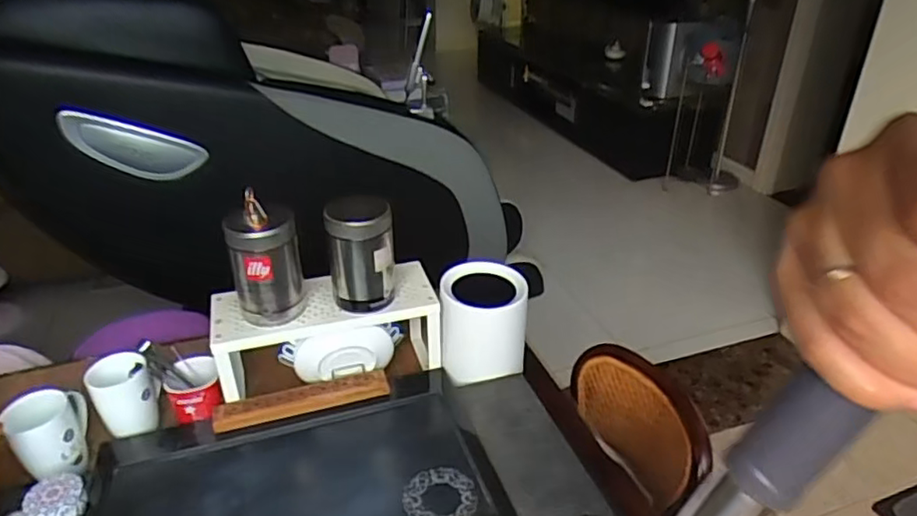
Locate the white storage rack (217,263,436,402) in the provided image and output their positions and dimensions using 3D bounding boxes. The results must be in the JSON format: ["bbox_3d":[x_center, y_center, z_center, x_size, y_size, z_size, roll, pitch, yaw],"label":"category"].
[{"bbox_3d":[-0.191,0.114,0.932,0.320,0.135,0.126,-10,31,-16],"label":"white storage rack"}]

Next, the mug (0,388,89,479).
[{"bbox_3d":[-0.520,0.220,0.804,0.085,0.101,0.084,-10,31,-16],"label":"mug"}]

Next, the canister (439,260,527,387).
[{"bbox_3d":[0.039,0.096,0.971,0.133,0.131,0.122,-1,29,-2],"label":"canister"}]

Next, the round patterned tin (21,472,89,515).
[{"bbox_3d":[-0.467,0.290,0.729,0.067,0.050,0.055,-19,34,-30],"label":"round patterned tin"}]

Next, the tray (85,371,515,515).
[{"bbox_3d":[-0.211,0.293,0.787,0.479,0.032,0.300,-10,31,-16],"label":"tray"}]

